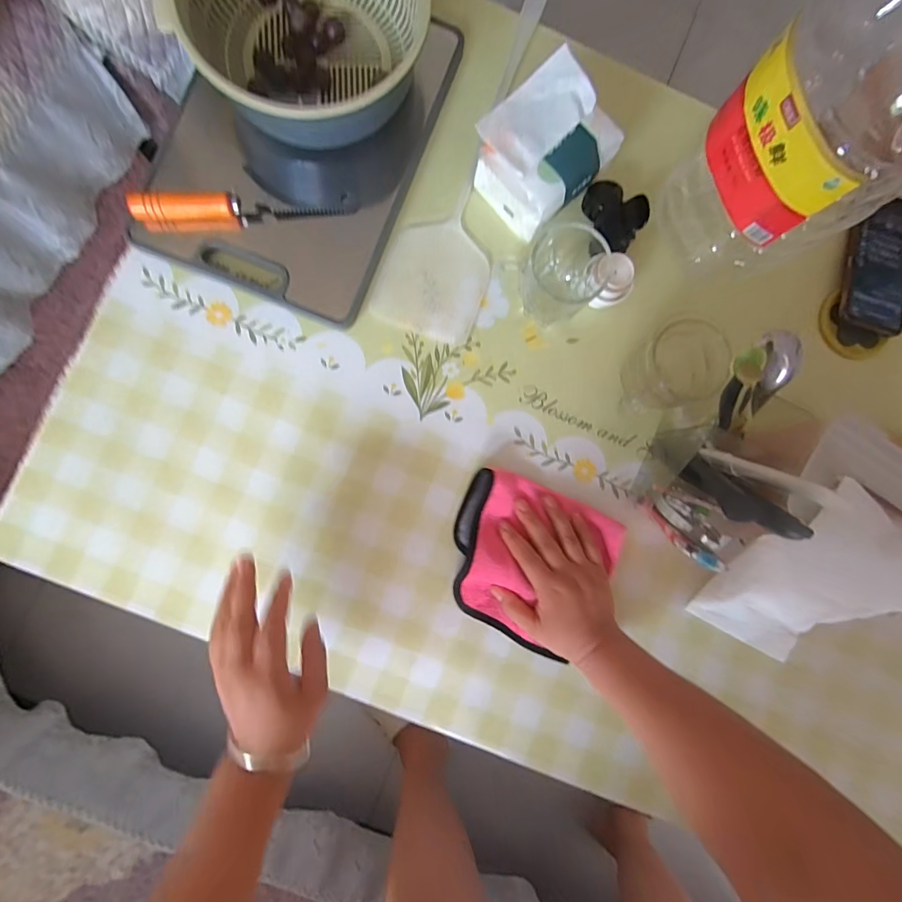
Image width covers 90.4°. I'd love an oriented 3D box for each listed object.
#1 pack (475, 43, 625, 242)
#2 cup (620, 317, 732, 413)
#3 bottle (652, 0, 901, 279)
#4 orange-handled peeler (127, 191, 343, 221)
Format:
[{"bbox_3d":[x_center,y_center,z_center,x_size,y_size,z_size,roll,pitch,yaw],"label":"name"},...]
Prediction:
[{"bbox_3d":[0.096,-0.305,0.463,0.121,0.076,0.111,-42,91,-6],"label":"pack"},{"bbox_3d":[0.214,-0.085,0.456,0.084,0.088,0.072,-10,88,-4],"label":"cup"},{"bbox_3d":[0.307,-0.258,0.326,0.135,0.312,0.143,-30,90,-5],"label":"bottle"},{"bbox_3d":[-0.216,-0.249,0.459,0.196,0.036,0.023,-5,88,-4],"label":"orange-handled peeler"}]

